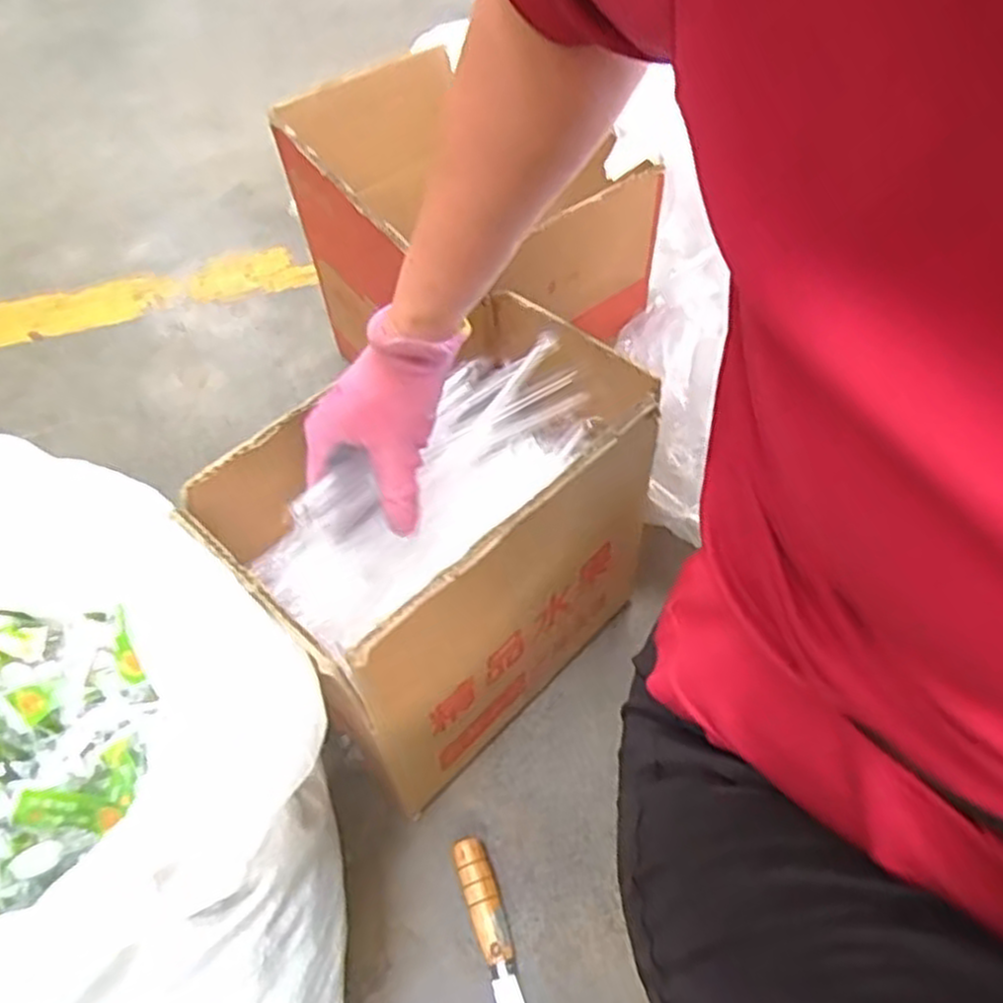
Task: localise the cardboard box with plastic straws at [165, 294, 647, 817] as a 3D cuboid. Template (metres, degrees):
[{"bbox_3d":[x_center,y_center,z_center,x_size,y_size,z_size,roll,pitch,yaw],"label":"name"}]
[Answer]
[{"bbox_3d":[-0.040,0.045,0.615,0.185,0.280,0.306,37,60,26],"label":"cardboard box with plastic straws"}]

